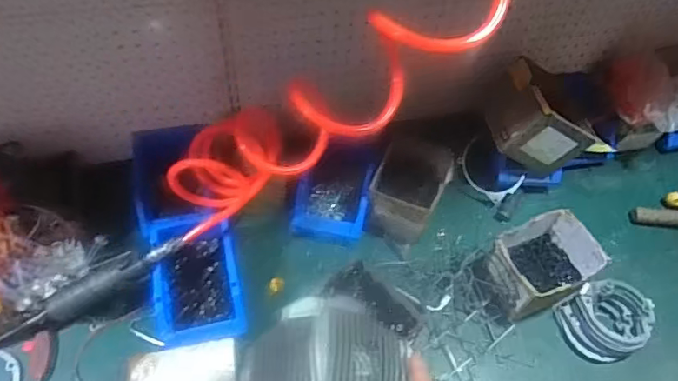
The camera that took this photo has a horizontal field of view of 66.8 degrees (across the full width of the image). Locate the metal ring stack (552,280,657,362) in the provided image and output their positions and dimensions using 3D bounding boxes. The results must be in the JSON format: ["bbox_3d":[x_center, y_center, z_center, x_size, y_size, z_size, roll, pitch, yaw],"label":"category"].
[{"bbox_3d":[0.408,0.198,0.783,0.127,0.054,0.109,-22,58,-21],"label":"metal ring stack"}]

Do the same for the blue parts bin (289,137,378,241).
[{"bbox_3d":[-0.007,0.000,0.870,0.118,0.075,0.154,11,52,3],"label":"blue parts bin"}]

